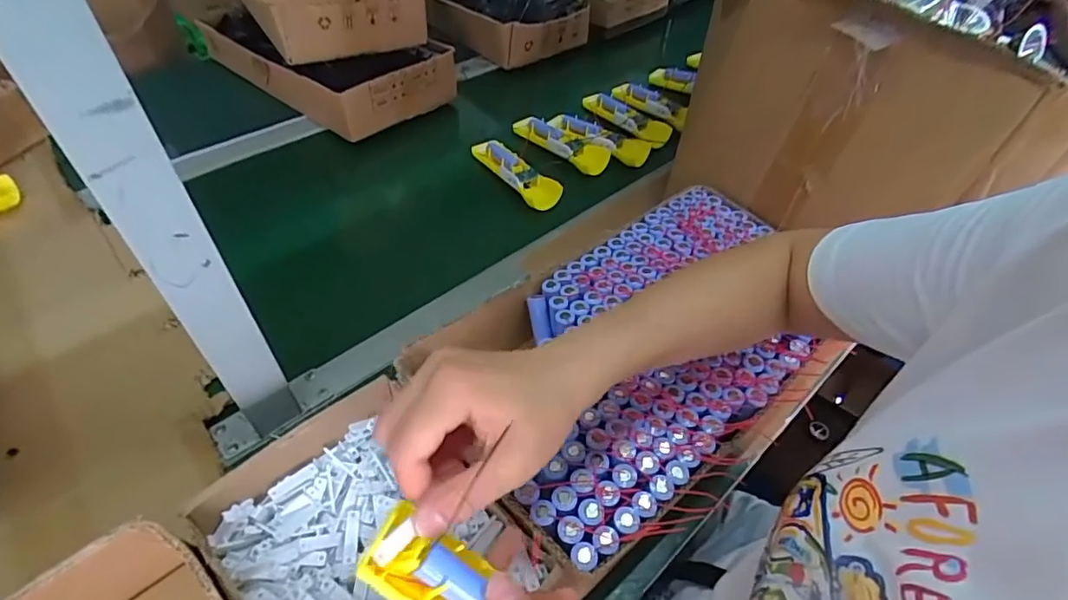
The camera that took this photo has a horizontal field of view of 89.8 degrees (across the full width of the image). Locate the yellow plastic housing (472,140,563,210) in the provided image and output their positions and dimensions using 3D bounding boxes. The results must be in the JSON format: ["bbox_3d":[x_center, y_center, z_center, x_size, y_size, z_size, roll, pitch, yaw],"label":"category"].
[{"bbox_3d":[-0.024,-0.180,0.744,0.045,0.031,0.159,-27,55,-24],"label":"yellow plastic housing"}]

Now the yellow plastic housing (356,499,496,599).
[{"bbox_3d":[-0.016,0.163,0.276,0.153,0.020,0.046,37,49,-14],"label":"yellow plastic housing"}]

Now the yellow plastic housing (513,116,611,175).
[{"bbox_3d":[0.036,-0.233,0.796,0.156,0.031,0.056,31,54,22],"label":"yellow plastic housing"}]

